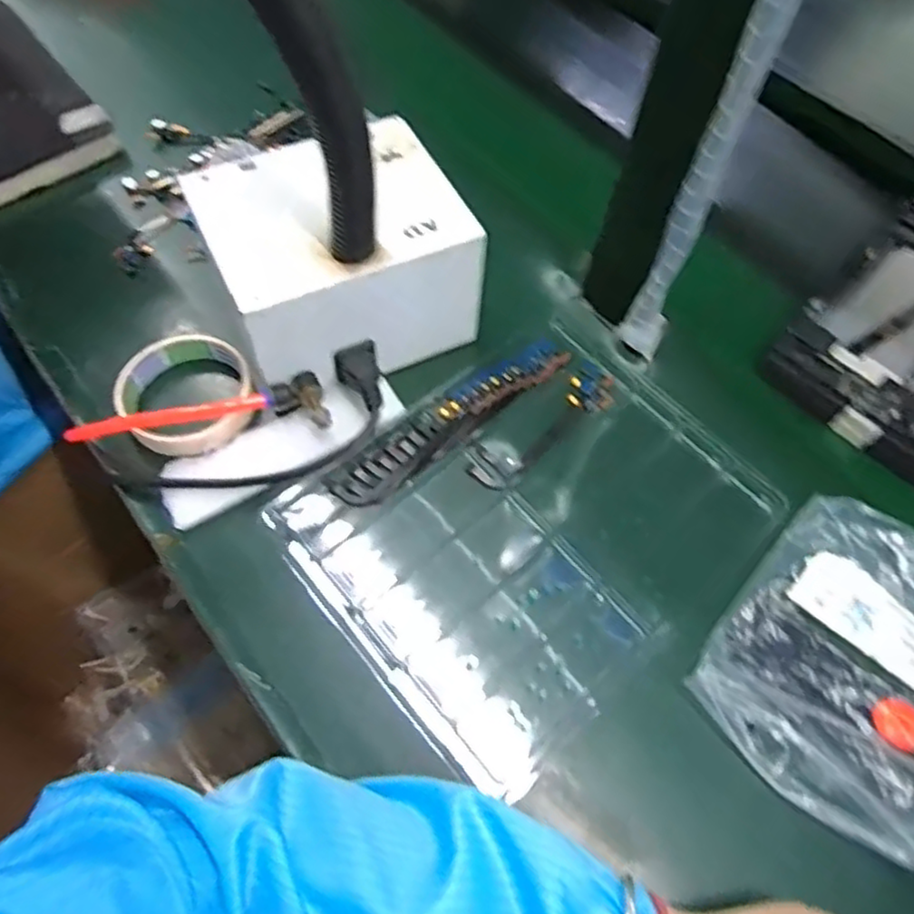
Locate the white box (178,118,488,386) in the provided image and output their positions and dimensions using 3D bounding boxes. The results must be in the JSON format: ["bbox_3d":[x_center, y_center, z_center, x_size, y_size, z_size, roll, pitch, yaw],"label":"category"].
[{"bbox_3d":[-0.080,-0.131,0.460,0.159,0.114,0.121,-20,63,-15],"label":"white box"}]

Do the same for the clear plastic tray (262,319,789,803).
[{"bbox_3d":[0.050,0.039,0.438,0.267,0.022,0.216,-37,66,-22],"label":"clear plastic tray"}]

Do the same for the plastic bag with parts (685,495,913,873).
[{"bbox_3d":[0.235,0.116,0.383,0.145,0.032,0.173,38,64,17],"label":"plastic bag with parts"}]

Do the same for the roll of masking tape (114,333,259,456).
[{"bbox_3d":[-0.183,-0.045,0.458,0.093,0.023,0.090,2,59,-3],"label":"roll of masking tape"}]

